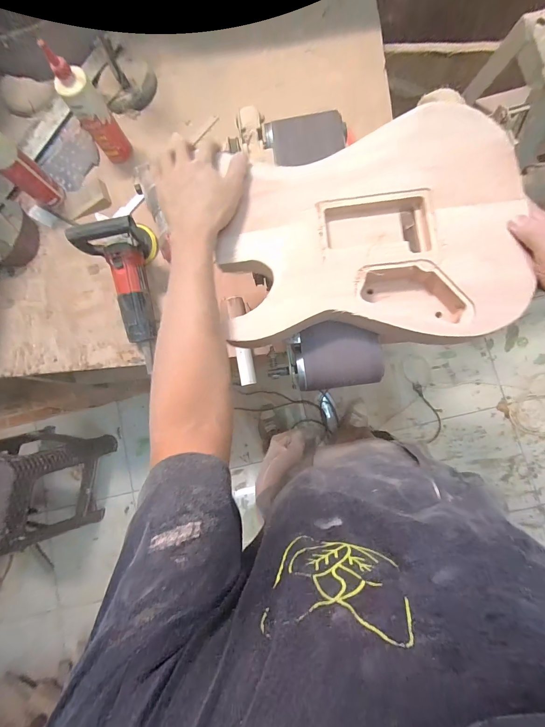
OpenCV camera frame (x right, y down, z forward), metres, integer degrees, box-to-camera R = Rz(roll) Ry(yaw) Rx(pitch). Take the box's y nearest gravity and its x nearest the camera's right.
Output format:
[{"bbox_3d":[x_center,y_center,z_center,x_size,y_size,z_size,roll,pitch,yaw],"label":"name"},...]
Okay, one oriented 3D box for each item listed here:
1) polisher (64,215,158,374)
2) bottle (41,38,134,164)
[{"bbox_3d":[-0.304,-0.153,0.684,0.138,0.121,0.265,-7,109,4],"label":"polisher"},{"bbox_3d":[-0.379,-0.530,0.687,0.064,0.229,0.050,-37,81,-1],"label":"bottle"}]

